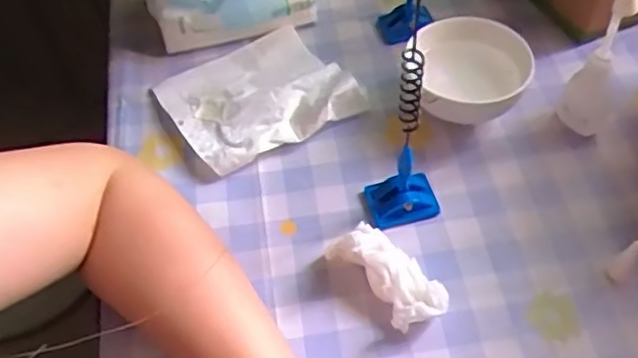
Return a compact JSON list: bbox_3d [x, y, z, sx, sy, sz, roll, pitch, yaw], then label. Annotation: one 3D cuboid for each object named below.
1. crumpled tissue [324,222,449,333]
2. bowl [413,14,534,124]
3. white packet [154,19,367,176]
[{"bbox_3d":[0.041,0.055,0.393,0.035,0.040,0.080,-32,55,-18],"label":"crumpled tissue"},{"bbox_3d":[0.110,-0.072,0.472,0.076,0.055,0.077,-3,52,4],"label":"bowl"},{"bbox_3d":[-0.050,-0.068,0.489,0.125,0.025,0.116,-28,54,-16],"label":"white packet"}]

